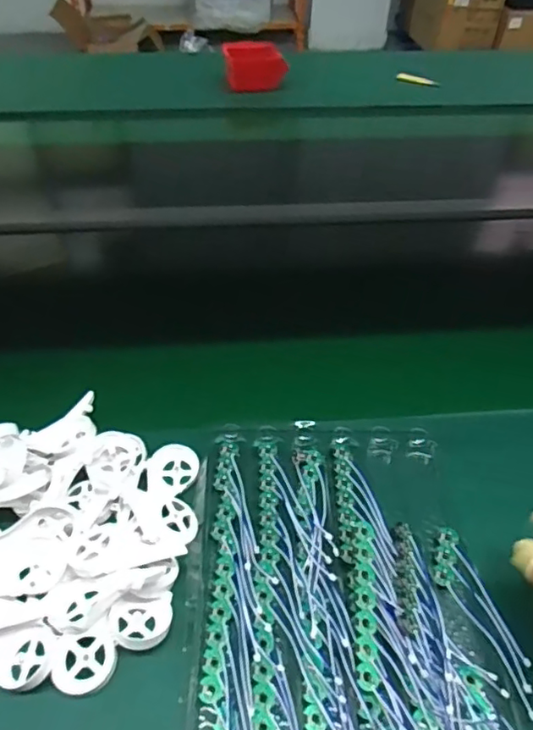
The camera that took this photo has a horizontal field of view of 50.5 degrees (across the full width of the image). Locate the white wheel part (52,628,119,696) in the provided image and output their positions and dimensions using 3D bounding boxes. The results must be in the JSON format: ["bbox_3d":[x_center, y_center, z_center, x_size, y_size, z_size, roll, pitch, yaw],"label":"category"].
[{"bbox_3d":[-0.129,0.212,0.405,0.043,0.007,0.040,-5,60,-14],"label":"white wheel part"}]

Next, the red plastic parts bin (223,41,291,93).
[{"bbox_3d":[-0.025,-0.674,1.278,0.146,0.085,0.080,0,45,-2],"label":"red plastic parts bin"}]

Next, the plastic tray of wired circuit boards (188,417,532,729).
[{"bbox_3d":[0.062,0.210,0.410,0.230,0.026,0.409,-2,45,-4],"label":"plastic tray of wired circuit boards"}]

